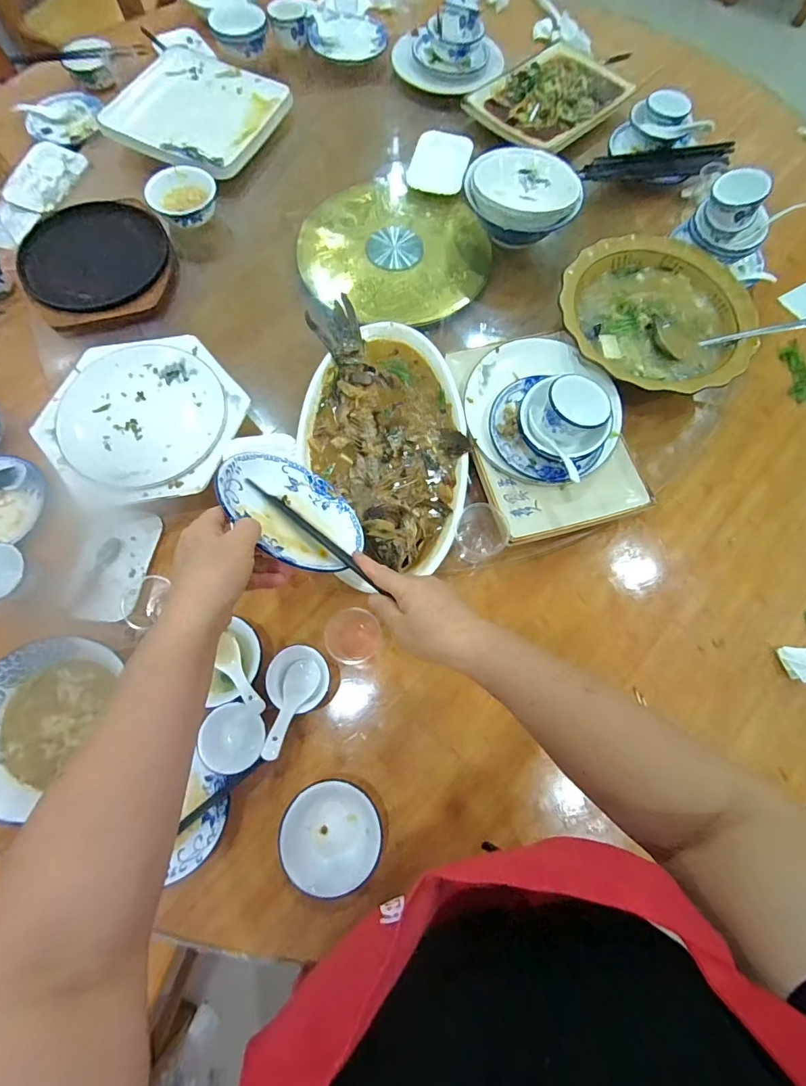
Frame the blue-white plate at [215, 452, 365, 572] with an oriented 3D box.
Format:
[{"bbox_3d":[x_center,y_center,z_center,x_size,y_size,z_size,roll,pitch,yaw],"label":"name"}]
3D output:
[{"bbox_3d":[-0.113,-0.032,0.464,0.156,0.017,0.152,20,37,-34],"label":"blue-white plate"}]

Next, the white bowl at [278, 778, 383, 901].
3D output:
[{"bbox_3d":[-0.081,0.332,0.519,0.109,0.056,0.107,0,72,-1],"label":"white bowl"}]

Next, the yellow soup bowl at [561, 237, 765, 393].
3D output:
[{"bbox_3d":[0.378,-0.335,0.686,0.290,0.079,0.260,6,72,1],"label":"yellow soup bowl"}]

